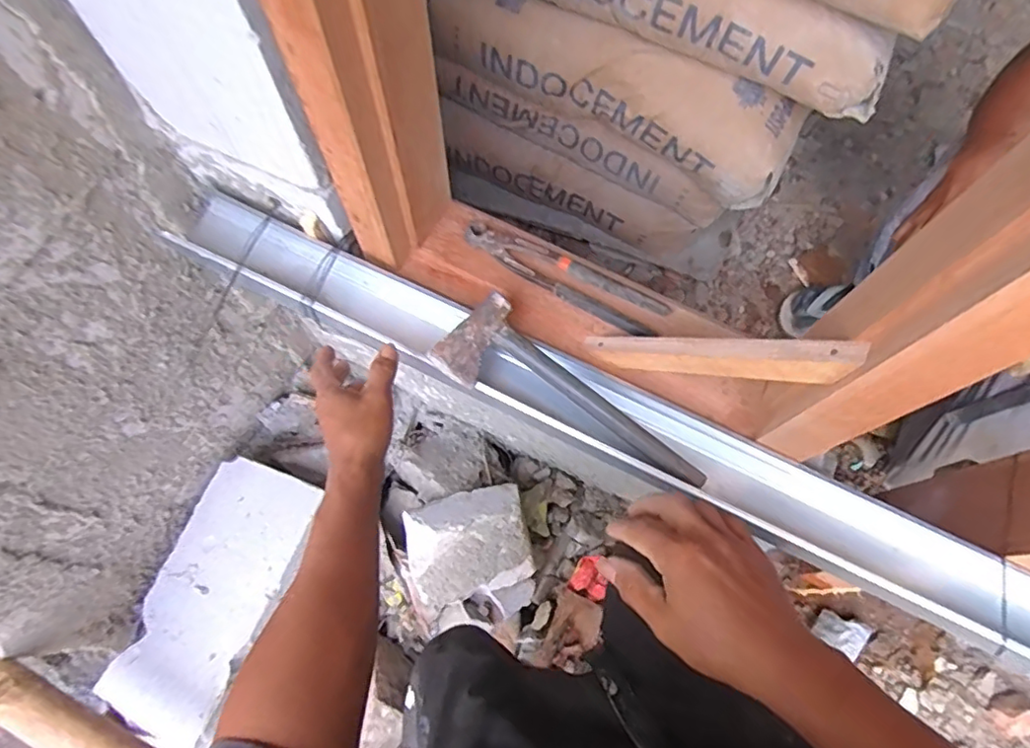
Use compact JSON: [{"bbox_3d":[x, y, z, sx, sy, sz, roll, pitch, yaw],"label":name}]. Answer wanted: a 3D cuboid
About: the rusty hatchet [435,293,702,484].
[{"bbox_3d":[0.048,0.040,0.573,0.269,0.021,0.088,42,90,-1],"label":"rusty hatchet"}]

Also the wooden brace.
[{"bbox_3d":[0.164,-0.016,0.506,0.249,0.035,0.023,5,60,49],"label":"wooden brace"}]

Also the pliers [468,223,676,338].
[{"bbox_3d":[0.049,-0.098,0.609,0.218,0.018,0.046,26,71,8],"label":"pliers"}]

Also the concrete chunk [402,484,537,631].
[{"bbox_3d":[-0.076,0.290,0.973,0.192,0.153,0.170,-12,70,-5],"label":"concrete chunk"}]

